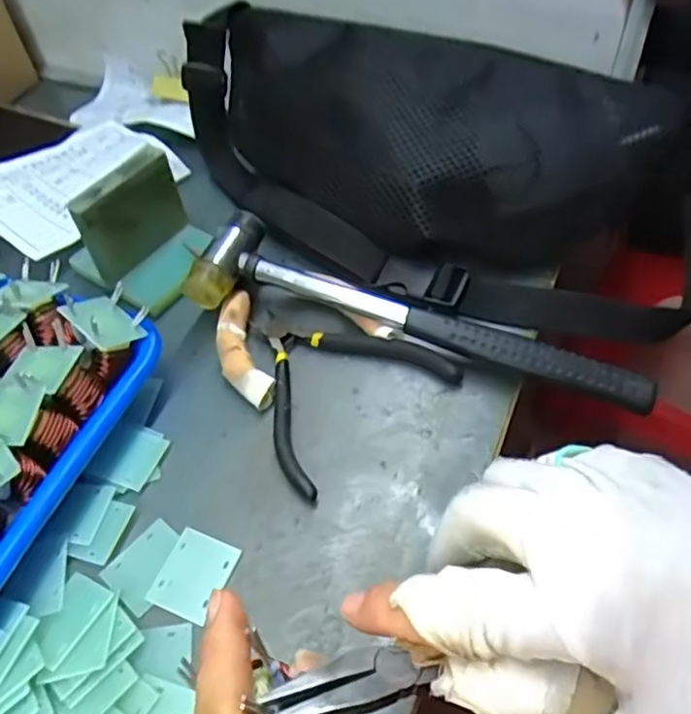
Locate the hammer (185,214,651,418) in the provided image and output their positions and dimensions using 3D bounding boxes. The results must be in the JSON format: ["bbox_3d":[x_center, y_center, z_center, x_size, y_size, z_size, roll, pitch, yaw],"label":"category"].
[{"bbox_3d":[0.038,-0.025,0.348,0.241,0.035,0.056,14,55,13],"label":"hammer"}]

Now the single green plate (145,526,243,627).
[{"bbox_3d":[-0.066,0.095,0.285,0.029,0.004,0.035,18,56,16],"label":"single green plate"}]

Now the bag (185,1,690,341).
[{"bbox_3d":[0.045,-0.120,0.390,0.355,0.079,0.148,24,58,20],"label":"bag"}]

